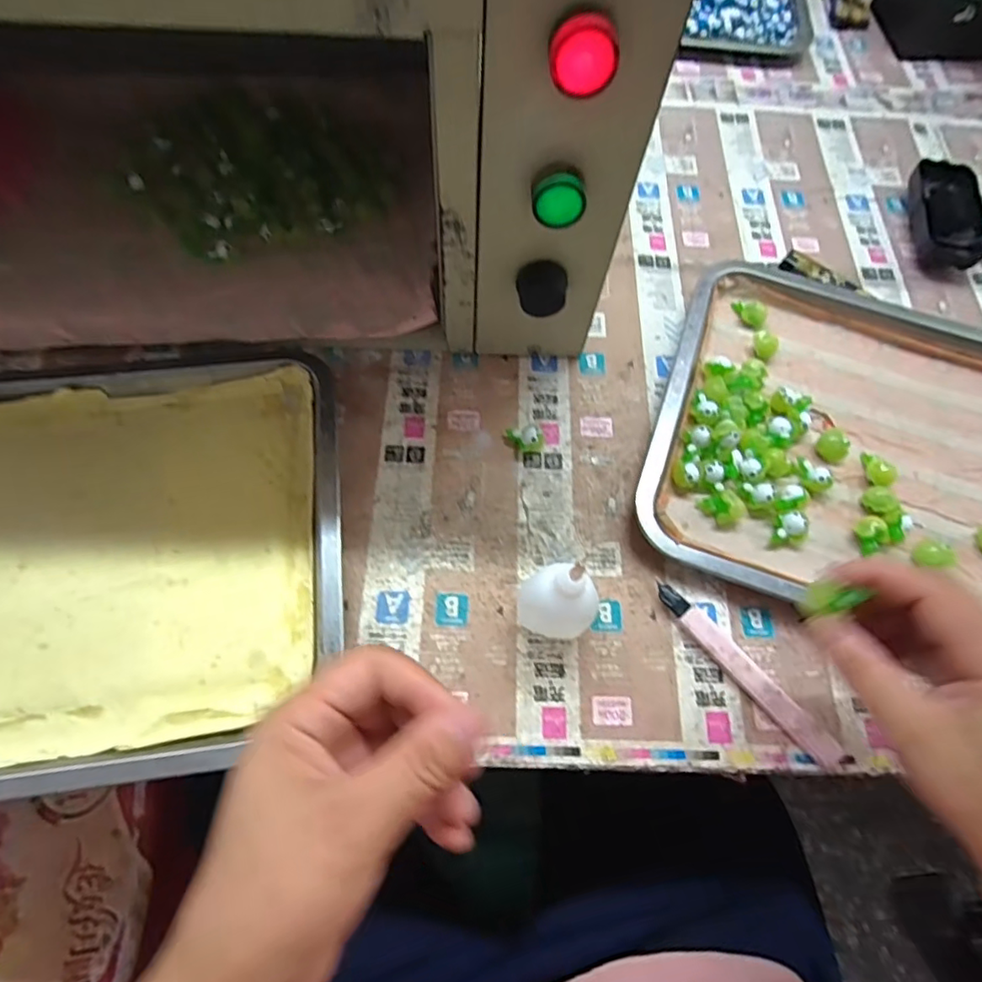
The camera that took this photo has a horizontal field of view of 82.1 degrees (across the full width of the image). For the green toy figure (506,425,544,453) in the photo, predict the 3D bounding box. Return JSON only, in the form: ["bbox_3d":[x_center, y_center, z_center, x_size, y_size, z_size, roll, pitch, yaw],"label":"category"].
[{"bbox_3d":[0.025,-0.039,0.392,0.019,0.015,0.023,-34,73,-15],"label":"green toy figure"}]

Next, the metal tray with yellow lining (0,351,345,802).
[{"bbox_3d":[-0.248,0.036,0.343,0.308,0.025,0.260,-6,68,-4],"label":"metal tray with yellow lining"}]

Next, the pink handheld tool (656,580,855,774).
[{"bbox_3d":[0.153,0.109,0.335,0.017,0.014,0.137,-39,74,-16],"label":"pink handheld tool"}]

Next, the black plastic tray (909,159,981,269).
[{"bbox_3d":[0.392,-0.237,0.486,0.050,0.025,0.110,6,67,1],"label":"black plastic tray"}]

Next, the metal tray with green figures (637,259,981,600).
[{"bbox_3d":[0.270,-0.037,0.393,0.291,0.029,0.270,19,68,6],"label":"metal tray with green figures"}]

